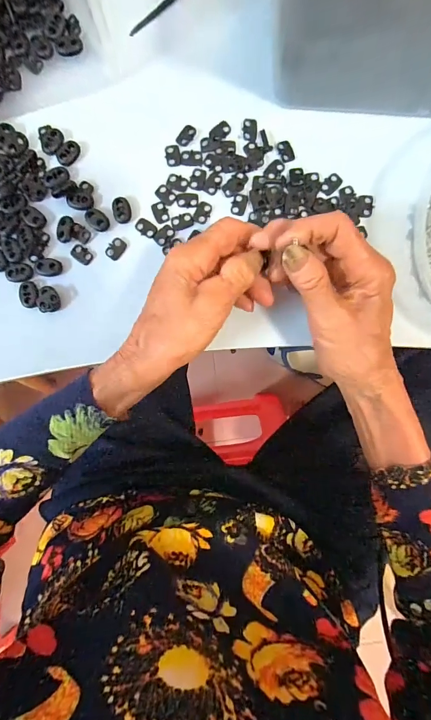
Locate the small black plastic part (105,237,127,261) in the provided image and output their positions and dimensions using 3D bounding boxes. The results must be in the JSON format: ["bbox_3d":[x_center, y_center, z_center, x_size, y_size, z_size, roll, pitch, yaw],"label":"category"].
[{"bbox_3d":[-0.084,-0.094,0.296,0.013,0.004,0.018,37,92,0],"label":"small black plastic part"}]

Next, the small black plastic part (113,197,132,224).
[{"bbox_3d":[-0.079,-0.127,0.296,0.015,0.004,0.021,-10,91,1],"label":"small black plastic part"}]

